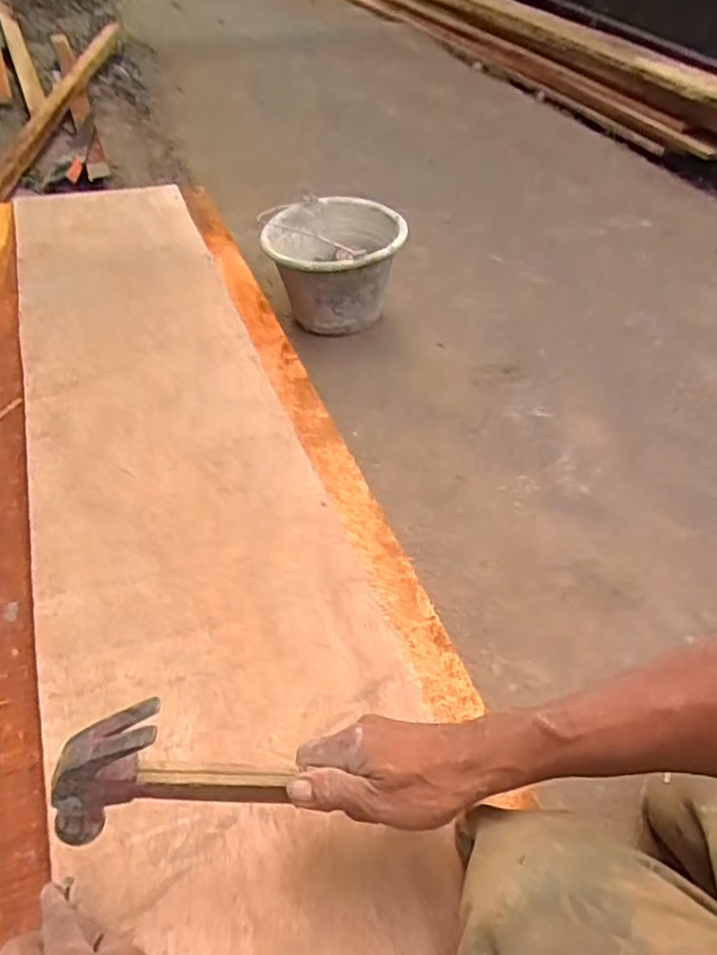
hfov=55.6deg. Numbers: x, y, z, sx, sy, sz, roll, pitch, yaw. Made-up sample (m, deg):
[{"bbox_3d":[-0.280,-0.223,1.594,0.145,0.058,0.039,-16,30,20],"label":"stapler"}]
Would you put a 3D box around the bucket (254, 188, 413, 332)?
[{"bbox_3d":[-0.042,-0.384,1.238,0.232,0.175,0.232,0,45,0],"label":"bucket"}]

